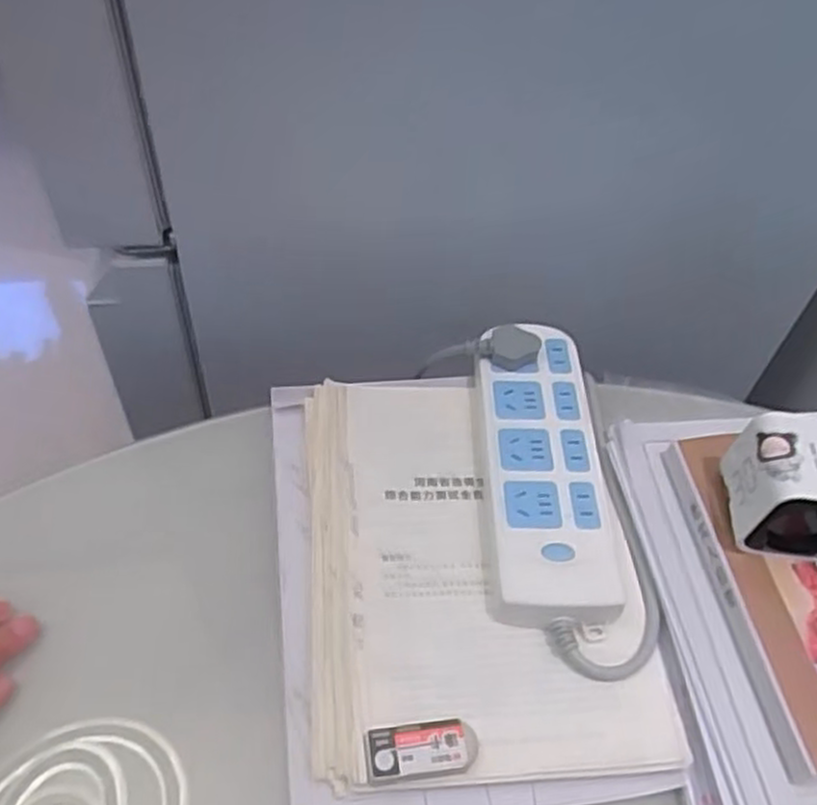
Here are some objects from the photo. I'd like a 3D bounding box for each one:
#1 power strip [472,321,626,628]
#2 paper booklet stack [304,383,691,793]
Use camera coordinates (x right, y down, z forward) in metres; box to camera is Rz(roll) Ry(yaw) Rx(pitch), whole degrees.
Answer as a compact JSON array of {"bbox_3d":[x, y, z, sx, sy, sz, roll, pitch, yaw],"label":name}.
[{"bbox_3d":[0.087,0.040,0.512,0.077,0.033,0.224,1,52,-2],"label":"power strip"},{"bbox_3d":[0.037,0.092,0.483,0.197,0.022,0.266,-2,52,-5],"label":"paper booklet stack"}]

